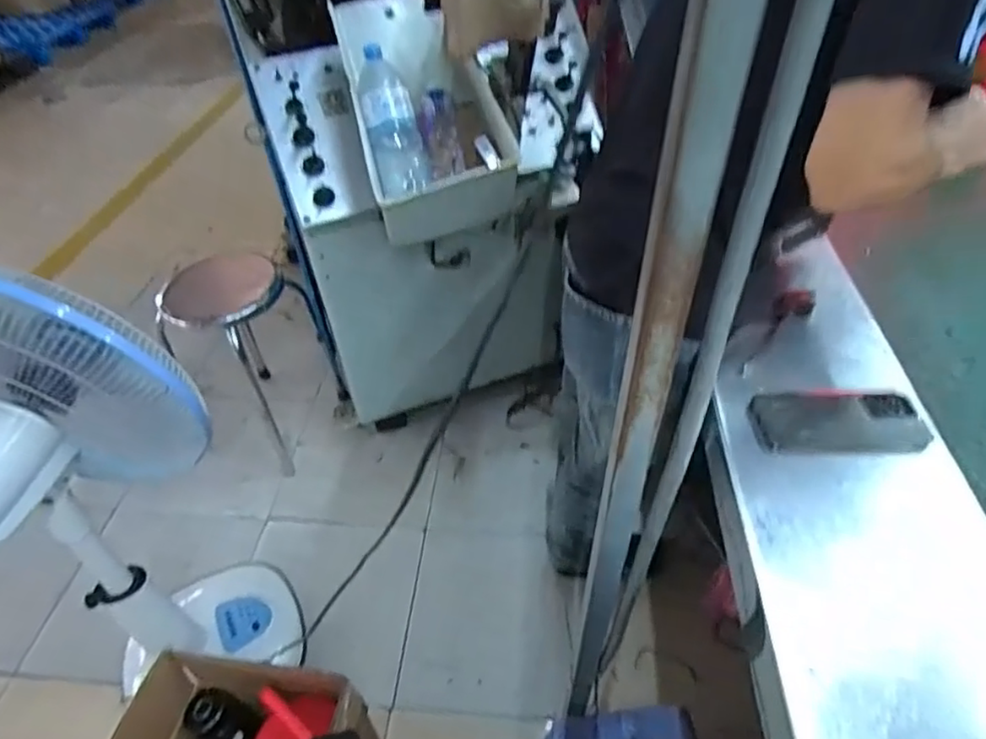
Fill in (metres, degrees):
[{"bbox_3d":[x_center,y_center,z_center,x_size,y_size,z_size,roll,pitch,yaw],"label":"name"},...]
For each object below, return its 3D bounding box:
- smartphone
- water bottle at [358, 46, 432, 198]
[{"bbox_3d":[0.382,0.056,0.689,0.172,0.010,0.088,-2,47,9],"label":"smartphone"},{"bbox_3d":[-0.178,-0.439,1.078,0.094,0.269,0.092,-16,8,-12],"label":"water bottle"}]

